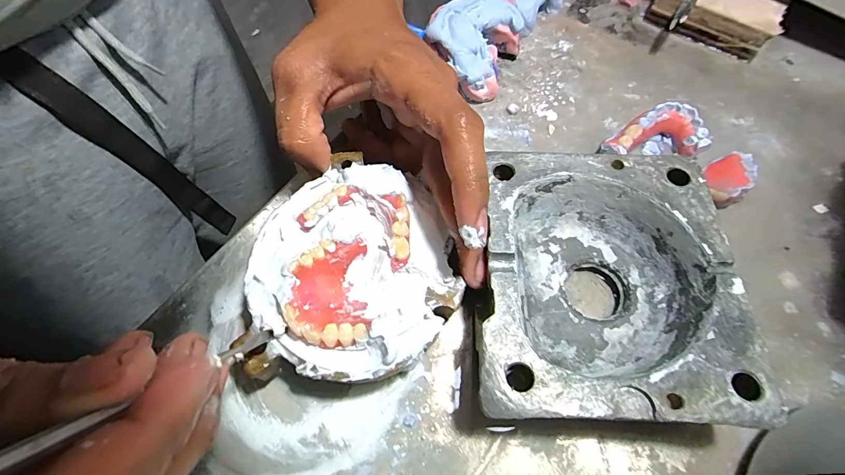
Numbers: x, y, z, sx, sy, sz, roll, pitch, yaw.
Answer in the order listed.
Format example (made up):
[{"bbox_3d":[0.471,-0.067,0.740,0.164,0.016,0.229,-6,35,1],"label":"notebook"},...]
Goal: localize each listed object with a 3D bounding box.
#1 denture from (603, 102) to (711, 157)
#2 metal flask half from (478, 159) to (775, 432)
[{"bbox_3d":[0.149,-0.068,0.256,0.058,0.021,0.034,3,62,-1],"label":"denture"},{"bbox_3d":[0.082,0.021,0.196,0.116,0.043,0.127,4,62,0],"label":"metal flask half"}]

